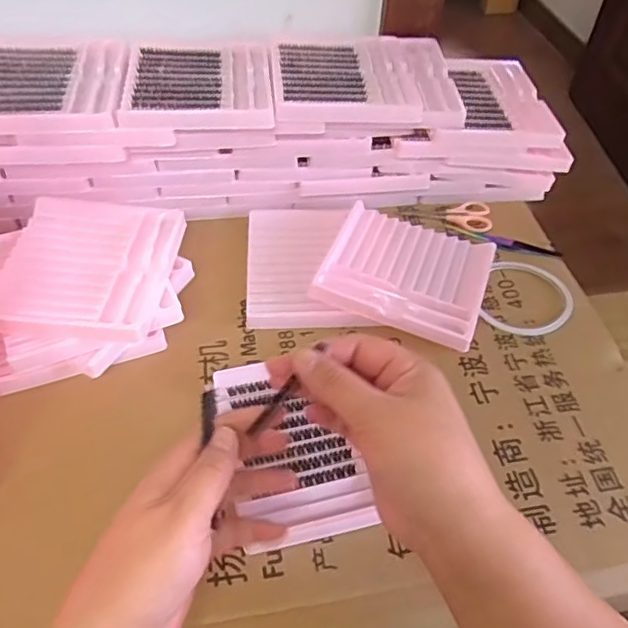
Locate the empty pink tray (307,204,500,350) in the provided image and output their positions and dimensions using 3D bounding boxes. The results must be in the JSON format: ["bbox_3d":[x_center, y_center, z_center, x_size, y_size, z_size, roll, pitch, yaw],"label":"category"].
[{"bbox_3d":[0.084,-0.039,0.550,0.141,0.022,0.140,17,50,12],"label":"empty pink tray"}]

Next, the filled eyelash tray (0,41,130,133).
[{"bbox_3d":[-0.239,-0.207,0.541,0.133,0.013,0.135,-5,49,-7],"label":"filled eyelash tray"}]

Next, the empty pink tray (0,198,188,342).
[{"bbox_3d":[-0.185,-0.042,0.498,0.131,0.013,0.144,6,48,2],"label":"empty pink tray"}]

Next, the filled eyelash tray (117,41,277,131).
[{"bbox_3d":[-0.106,-0.218,0.566,0.131,0.016,0.147,-3,48,-6],"label":"filled eyelash tray"}]

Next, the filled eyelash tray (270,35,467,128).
[{"bbox_3d":[0.049,-0.231,0.589,0.177,0.020,0.146,-2,51,-7],"label":"filled eyelash tray"}]

